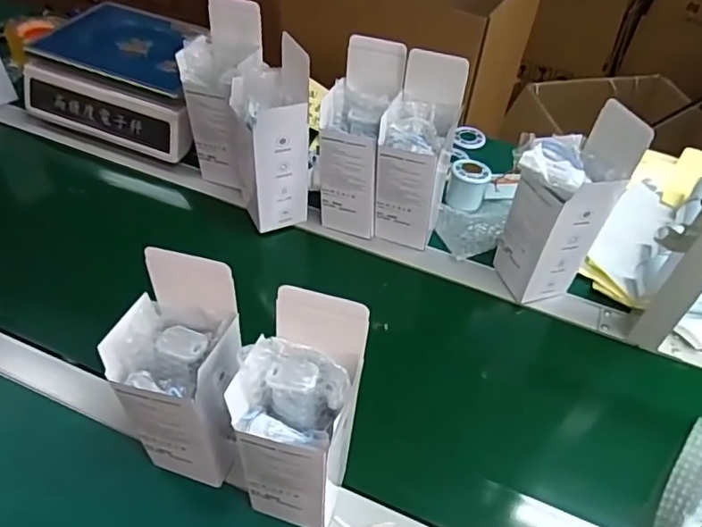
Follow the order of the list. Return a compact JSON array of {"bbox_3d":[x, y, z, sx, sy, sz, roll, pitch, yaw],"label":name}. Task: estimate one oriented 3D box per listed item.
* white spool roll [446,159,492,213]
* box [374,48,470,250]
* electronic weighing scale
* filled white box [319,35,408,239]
[{"bbox_3d":[0.167,-0.111,0.818,0.057,0.060,0.064,16,50,9],"label":"white spool roll"},{"bbox_3d":[0.080,-0.131,0.709,0.087,0.239,0.078,13,50,5],"label":"box"},{"bbox_3d":[-0.329,-0.292,0.897,0.292,0.107,0.214,20,51,11],"label":"electronic weighing scale"},{"bbox_3d":[0.008,-0.152,0.727,0.080,0.241,0.079,15,50,7],"label":"filled white box"}]

